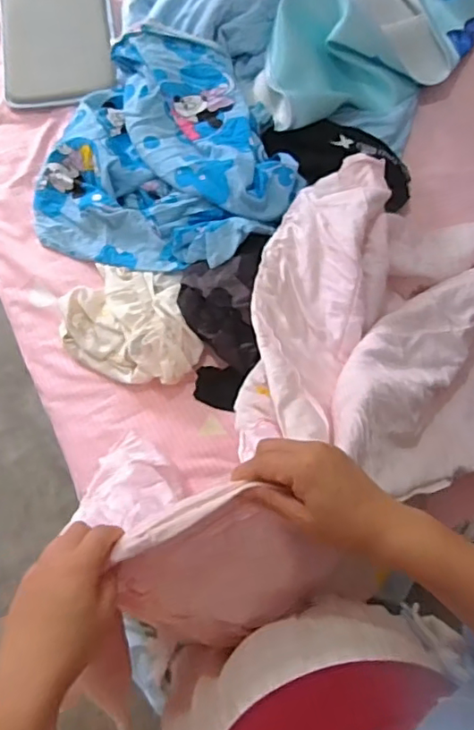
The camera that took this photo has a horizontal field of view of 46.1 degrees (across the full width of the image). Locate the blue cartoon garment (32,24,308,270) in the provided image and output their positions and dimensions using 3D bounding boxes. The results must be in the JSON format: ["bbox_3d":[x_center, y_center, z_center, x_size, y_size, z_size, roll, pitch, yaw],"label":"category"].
[{"bbox_3d":[-0.152,-0.351,0.996,0.444,0.142,0.473,-25,72,-8],"label":"blue cartoon garment"}]

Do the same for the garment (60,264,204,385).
[{"bbox_3d":[-0.172,-0.069,0.918,0.234,0.069,0.195,7,71,3],"label":"garment"}]

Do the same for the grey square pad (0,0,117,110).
[{"bbox_3d":[-0.377,-0.695,1.175,0.229,0.026,0.372,-10,71,-3],"label":"grey square pad"}]

